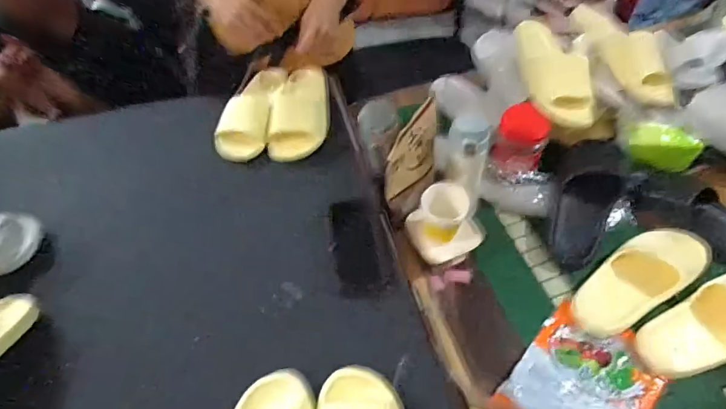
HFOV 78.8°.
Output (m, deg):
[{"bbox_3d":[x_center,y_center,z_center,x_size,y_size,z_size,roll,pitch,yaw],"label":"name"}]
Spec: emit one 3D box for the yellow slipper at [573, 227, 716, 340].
[{"bbox_3d":[0.461,0.118,0.734,0.257,0.055,0.107,-24,55,-16],"label":"yellow slipper"}]

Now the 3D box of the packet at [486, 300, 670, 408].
[{"bbox_3d":[0.317,0.273,0.649,0.230,0.015,0.170,-38,60,-25],"label":"packet"}]

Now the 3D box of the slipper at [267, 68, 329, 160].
[{"bbox_3d":[-0.127,-0.188,0.891,0.110,0.068,0.202,1,52,3],"label":"slipper"}]

